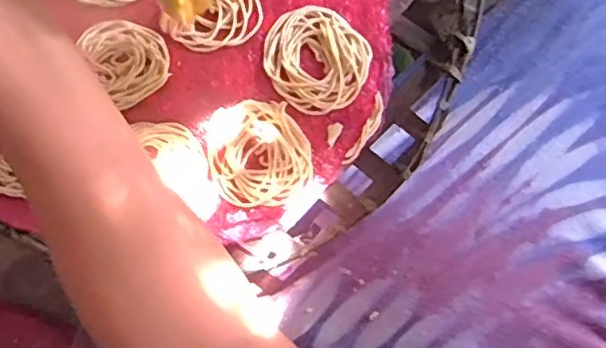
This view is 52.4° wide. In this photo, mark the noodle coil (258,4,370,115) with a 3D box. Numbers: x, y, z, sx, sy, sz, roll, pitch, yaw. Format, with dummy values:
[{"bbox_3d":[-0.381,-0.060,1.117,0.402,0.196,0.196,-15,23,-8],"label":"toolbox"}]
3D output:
[{"bbox_3d":[0.009,-0.082,0.437,0.069,0.005,0.076,-43,80,-9],"label":"noodle coil"}]

